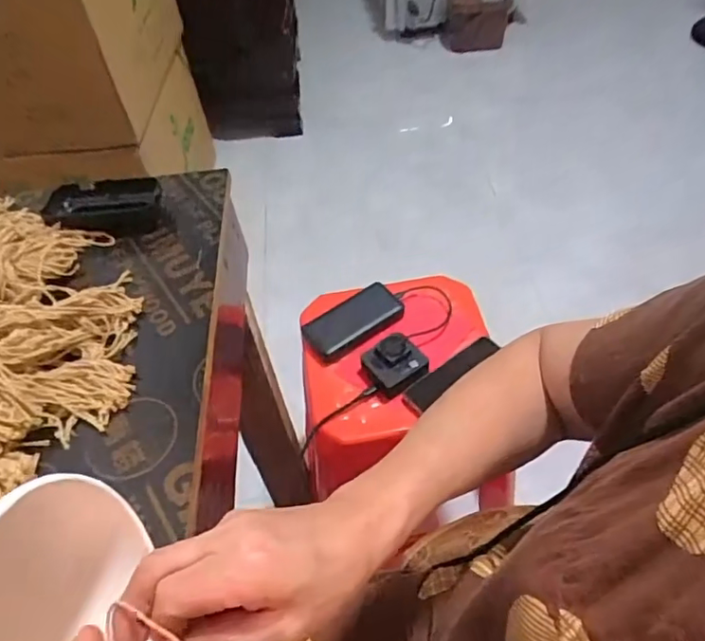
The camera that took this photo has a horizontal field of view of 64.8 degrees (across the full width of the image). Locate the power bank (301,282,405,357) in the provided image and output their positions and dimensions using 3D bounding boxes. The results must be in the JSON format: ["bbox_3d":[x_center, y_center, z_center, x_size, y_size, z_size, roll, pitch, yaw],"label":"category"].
[{"bbox_3d":[0.002,-0.003,0.888,0.159,0.020,0.078,-29,53,-18],"label":"power bank"}]

